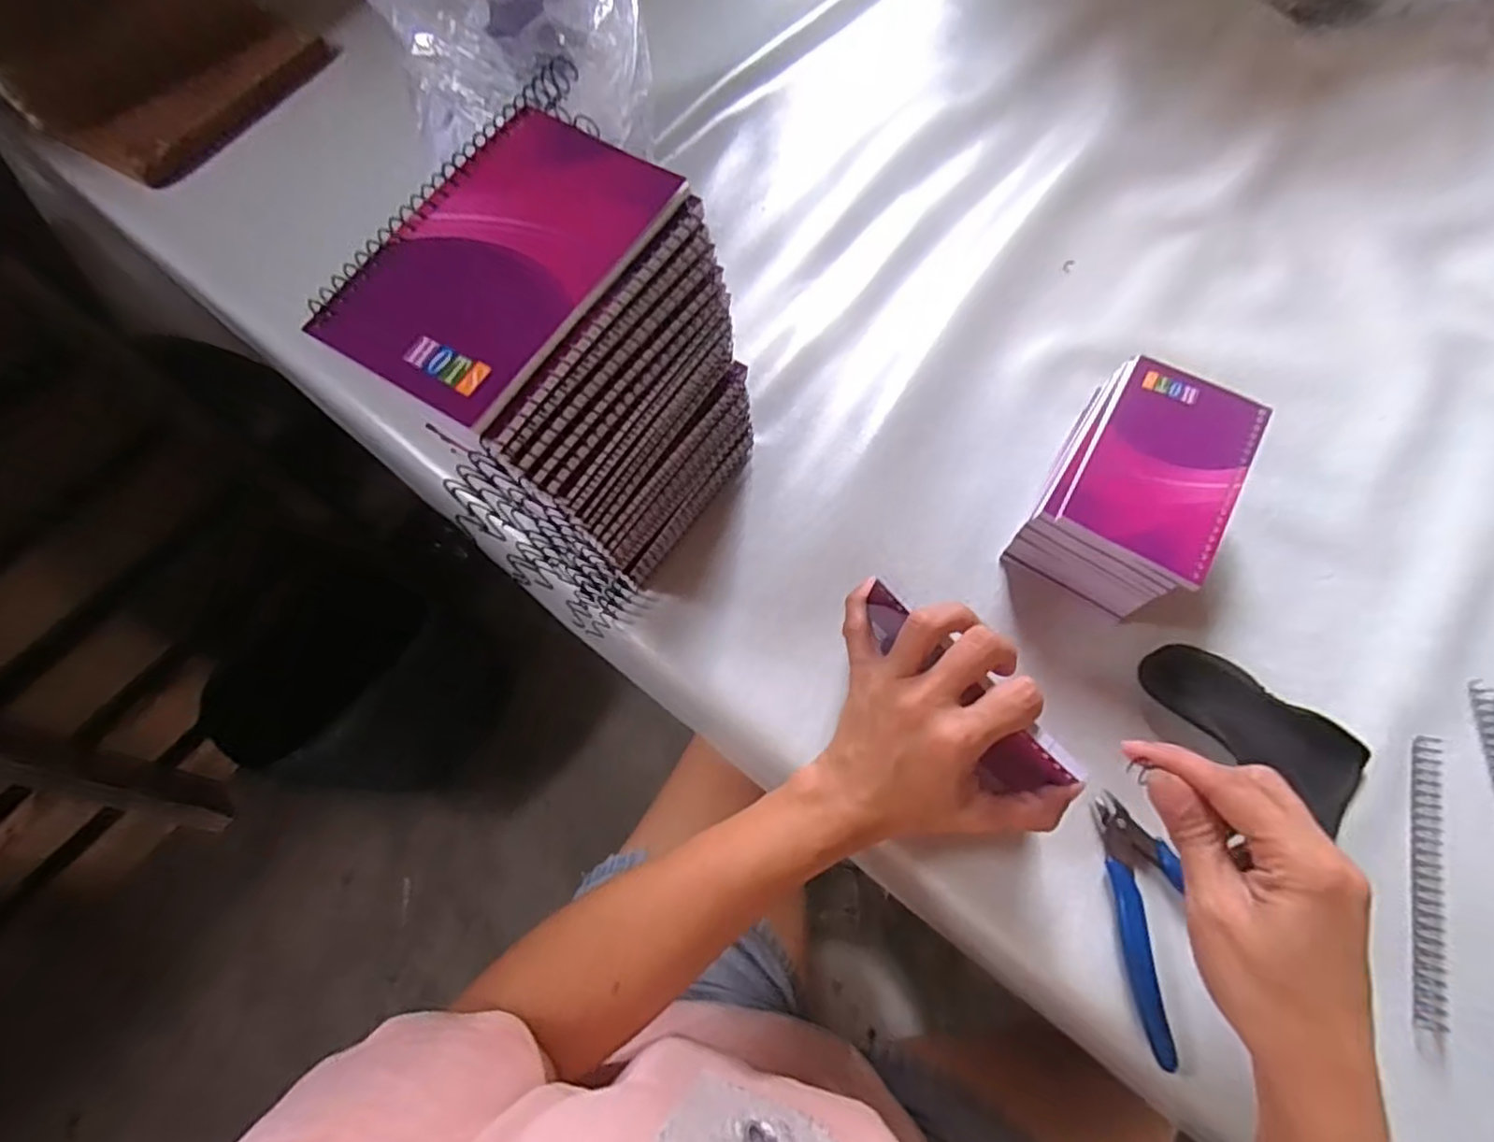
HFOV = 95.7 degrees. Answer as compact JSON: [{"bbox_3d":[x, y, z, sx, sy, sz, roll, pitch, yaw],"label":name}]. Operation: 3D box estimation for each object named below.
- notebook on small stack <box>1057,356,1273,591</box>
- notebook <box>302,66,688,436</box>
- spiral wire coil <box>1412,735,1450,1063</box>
[{"bbox_3d":[0.240,-0.061,0.384,0.079,0.008,0.128,30,72,12],"label":"notebook on small stack"},{"bbox_3d":[-0.089,-0.125,0.254,0.085,0.010,0.141,29,72,11],"label":"notebook"},{"bbox_3d":[0.361,0.166,0.357,0.013,0.006,0.160,18,70,8],"label":"spiral wire coil"}]

